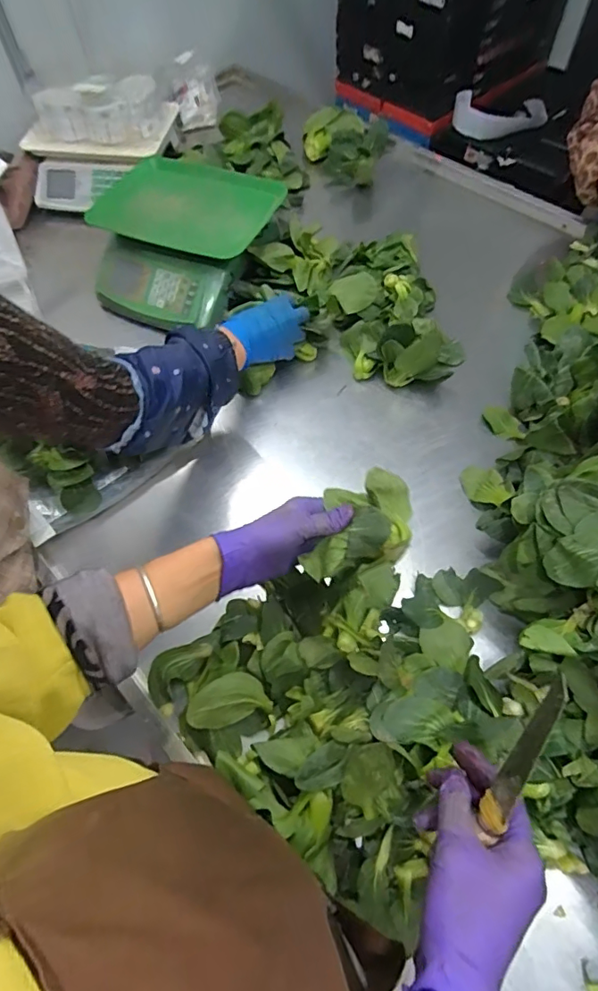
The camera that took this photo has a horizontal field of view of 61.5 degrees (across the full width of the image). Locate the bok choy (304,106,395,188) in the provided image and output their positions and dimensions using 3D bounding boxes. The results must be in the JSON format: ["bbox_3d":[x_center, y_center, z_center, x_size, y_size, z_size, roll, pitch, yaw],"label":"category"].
[{"bbox_3d":[0.092,-0.772,1.100,0.126,0.094,0.250,-27,62,-11],"label":"bok choy"}]

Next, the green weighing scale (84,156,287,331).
[{"bbox_3d":[-0.228,-0.452,0.888,0.318,0.097,0.308,24,64,16],"label":"green weighing scale"}]

